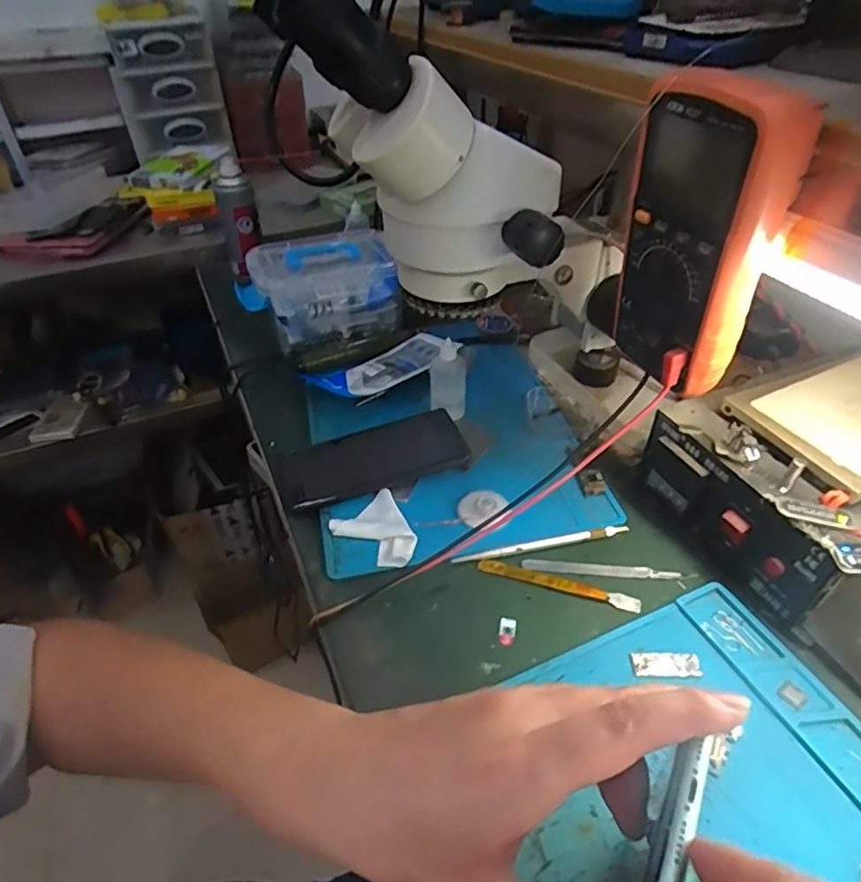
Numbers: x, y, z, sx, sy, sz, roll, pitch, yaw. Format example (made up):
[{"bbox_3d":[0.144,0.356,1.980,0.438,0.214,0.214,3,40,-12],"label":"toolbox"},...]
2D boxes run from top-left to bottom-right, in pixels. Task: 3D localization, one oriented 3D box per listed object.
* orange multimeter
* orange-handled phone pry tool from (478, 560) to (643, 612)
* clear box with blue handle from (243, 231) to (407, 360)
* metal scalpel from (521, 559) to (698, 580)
[{"bbox_3d":[0.161,-0.119,0.350,0.049,0.170,0.087,-15,42,-15],"label":"orange multimeter"},{"bbox_3d":[0.096,0.107,0.434,0.121,0.004,0.013,11,42,15],"label":"orange-handled phone pry tool"},{"bbox_3d":[-0.129,-0.185,0.698,0.161,0.088,0.133,-14,42,-14],"label":"clear box with blue handle"},{"bbox_3d":[0.137,0.100,0.445,0.128,0.004,0.010,4,41,6],"label":"metal scalpel"}]

